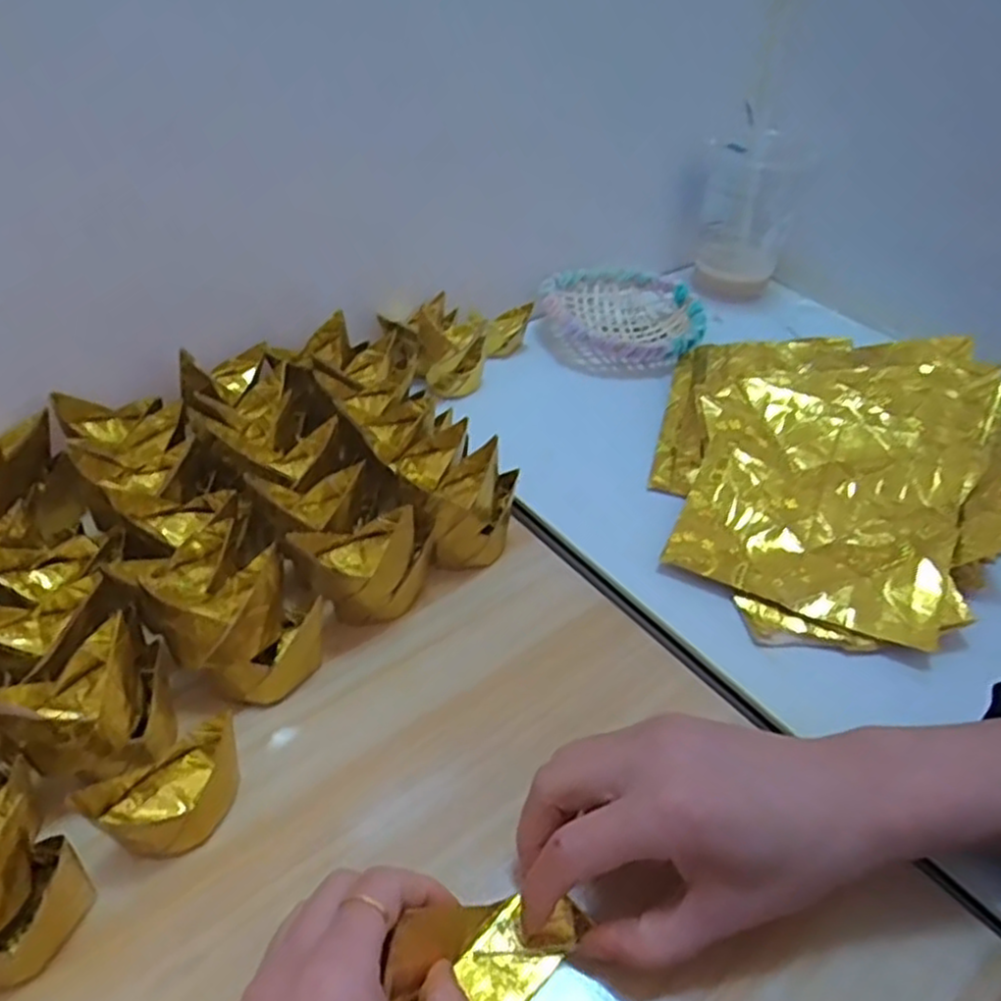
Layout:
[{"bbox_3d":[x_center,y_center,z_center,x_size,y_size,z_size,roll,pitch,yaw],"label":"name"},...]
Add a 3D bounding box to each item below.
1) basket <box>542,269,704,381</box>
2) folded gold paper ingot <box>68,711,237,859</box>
[{"bbox_3d":[0.100,-0.149,0.606,0.128,0.036,0.123,2,42,-2],"label":"basket"},{"bbox_3d":[-0.130,0.115,0.300,0.037,0.038,0.053,24,47,24],"label":"folded gold paper ingot"}]

